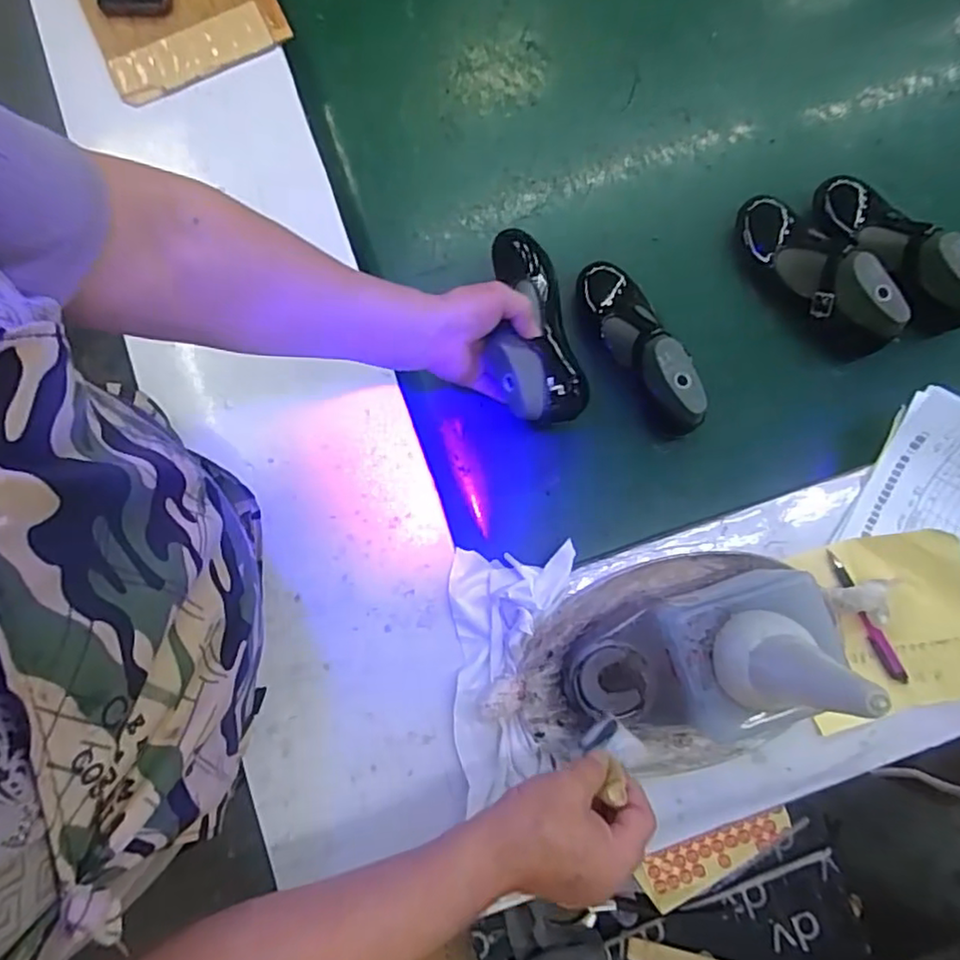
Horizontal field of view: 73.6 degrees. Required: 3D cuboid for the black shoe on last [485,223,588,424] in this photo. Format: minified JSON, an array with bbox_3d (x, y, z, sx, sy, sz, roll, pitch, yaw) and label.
[{"bbox_3d":[0.048,-0.146,0.625,0.089,0.059,0.181,-9,90,-1],"label":"black shoe on last"}]

